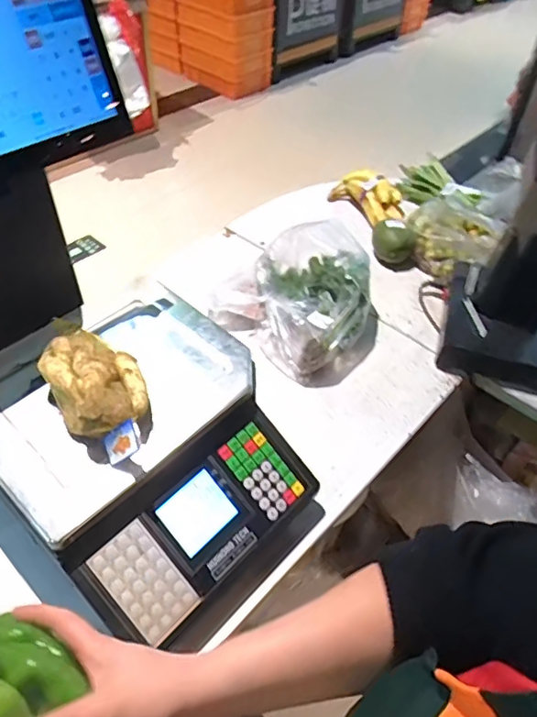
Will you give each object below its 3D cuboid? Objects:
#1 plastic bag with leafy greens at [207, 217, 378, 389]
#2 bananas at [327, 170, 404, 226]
[{"bbox_3d":[0.062,-0.125,0.971,0.251,0.153,0.296,-35,58,-29],"label":"plastic bag with leafy greens"},{"bbox_3d":[0.248,-0.391,1.271,0.118,0.088,0.196,-22,52,-21],"label":"bananas"}]

